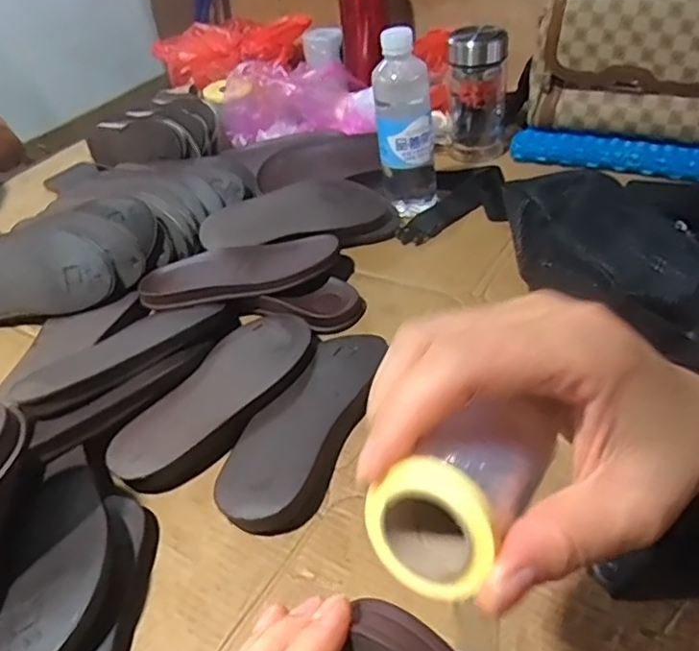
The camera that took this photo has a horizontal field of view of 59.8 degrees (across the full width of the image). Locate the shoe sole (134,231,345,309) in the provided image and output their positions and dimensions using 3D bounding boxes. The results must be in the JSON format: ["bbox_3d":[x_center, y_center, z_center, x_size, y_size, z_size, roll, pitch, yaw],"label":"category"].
[{"bbox_3d":[-0.113,-0.056,0.633,0.202,0.018,0.076,-10,40,-3],"label":"shoe sole"}]

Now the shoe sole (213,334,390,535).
[{"bbox_3d":[-0.030,0.074,0.490,0.084,0.031,0.211,13,45,23],"label":"shoe sole"}]

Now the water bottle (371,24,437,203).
[{"bbox_3d":[0.064,-0.225,0.688,0.069,0.195,0.065,-2,41,7],"label":"water bottle"}]

